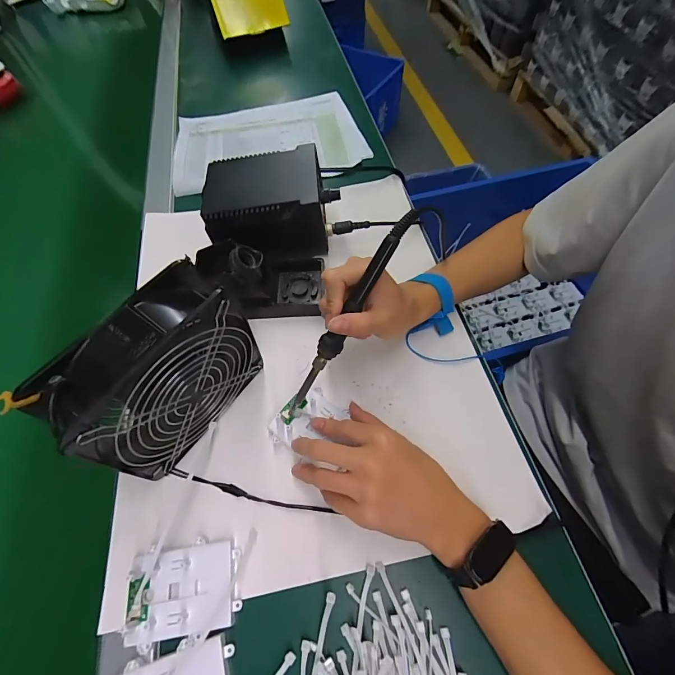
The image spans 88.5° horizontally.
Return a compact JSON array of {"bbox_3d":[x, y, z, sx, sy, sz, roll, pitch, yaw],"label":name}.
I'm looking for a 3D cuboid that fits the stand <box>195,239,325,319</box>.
[{"bbox_3d":[-0.091,-0.073,0.415,0.152,0.074,0.078,-5,60,-1],"label":"stand"}]

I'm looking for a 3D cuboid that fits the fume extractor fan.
[{"bbox_3d":[-0.143,0.037,0.297,0.062,0.154,0.147,28,65,16],"label":"fume extractor fan"}]

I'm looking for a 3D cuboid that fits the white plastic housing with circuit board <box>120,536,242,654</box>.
[{"bbox_3d":[-0.124,0.203,0.280,0.081,0.018,0.062,-10,60,-4],"label":"white plastic housing with circuit board"}]

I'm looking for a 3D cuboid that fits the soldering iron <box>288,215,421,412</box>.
[{"bbox_3d":[0.009,-0.015,0.312,0.019,0.022,0.212,37,108,20],"label":"soldering iron"}]

